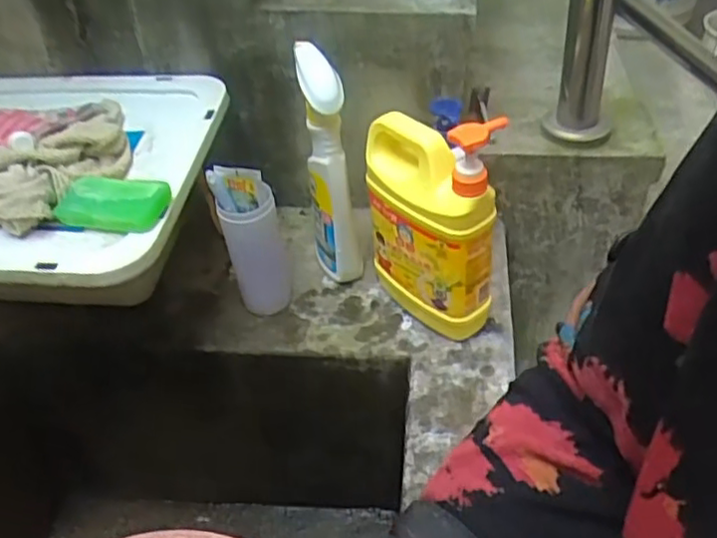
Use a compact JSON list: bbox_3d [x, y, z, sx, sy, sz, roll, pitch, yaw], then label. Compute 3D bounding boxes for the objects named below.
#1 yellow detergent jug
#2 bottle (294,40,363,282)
[{"bbox_3d":[0.074,-0.042,0.698,0.076,0.253,0.126,-22,43,-17],"label":"yellow detergent jug"},{"bbox_3d":[-0.031,-0.091,0.754,0.050,0.279,0.091,-9,41,-2],"label":"bottle"}]

